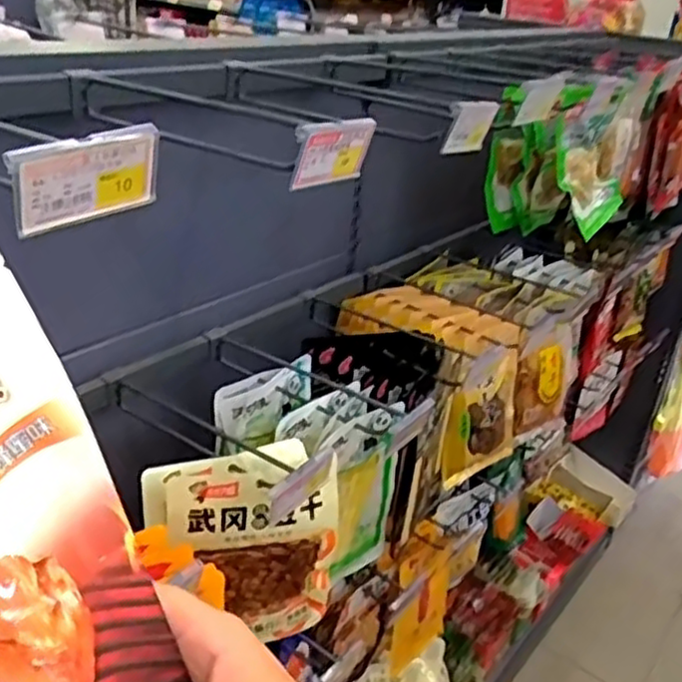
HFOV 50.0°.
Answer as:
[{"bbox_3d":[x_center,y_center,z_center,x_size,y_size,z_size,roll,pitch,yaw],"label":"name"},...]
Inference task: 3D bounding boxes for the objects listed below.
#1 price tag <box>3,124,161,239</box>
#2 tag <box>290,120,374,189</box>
[{"bbox_3d":[-0.130,-0.084,0.377,0.004,0.049,0.081,40,44,26],"label":"price tag"},{"bbox_3d":[-0.005,-0.134,0.518,0.010,0.051,0.076,40,39,22],"label":"tag"}]

